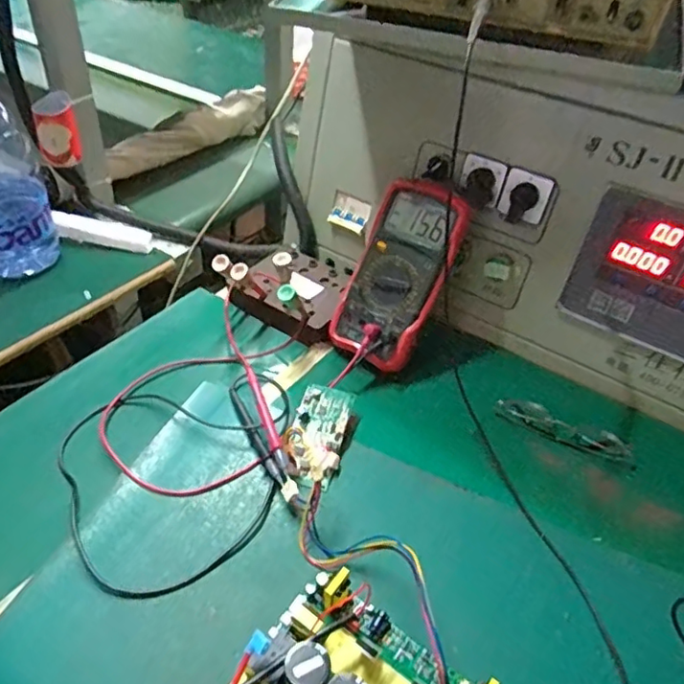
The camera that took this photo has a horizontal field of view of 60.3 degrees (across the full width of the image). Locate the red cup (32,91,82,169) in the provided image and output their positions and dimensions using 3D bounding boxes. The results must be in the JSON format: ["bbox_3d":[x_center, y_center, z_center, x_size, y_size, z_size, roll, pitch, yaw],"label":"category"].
[{"bbox_3d":[-0.379,-0.280,0.783,0.050,0.081,0.055,-15,47,-22],"label":"red cup"}]

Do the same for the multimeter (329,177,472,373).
[{"bbox_3d":[0.058,-0.072,0.618,0.094,0.191,0.036,25,4,18],"label":"multimeter"}]

